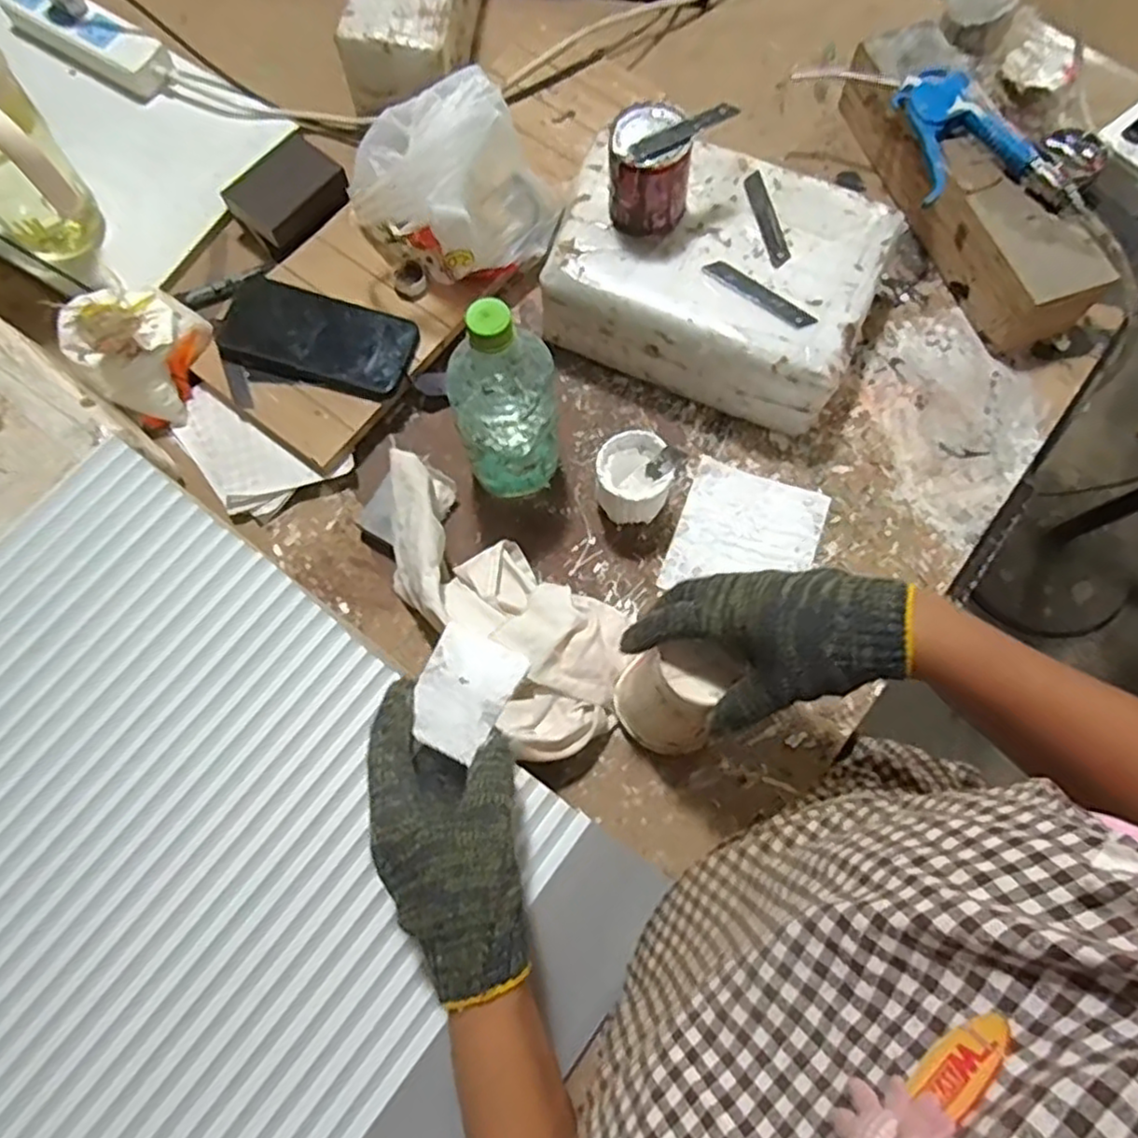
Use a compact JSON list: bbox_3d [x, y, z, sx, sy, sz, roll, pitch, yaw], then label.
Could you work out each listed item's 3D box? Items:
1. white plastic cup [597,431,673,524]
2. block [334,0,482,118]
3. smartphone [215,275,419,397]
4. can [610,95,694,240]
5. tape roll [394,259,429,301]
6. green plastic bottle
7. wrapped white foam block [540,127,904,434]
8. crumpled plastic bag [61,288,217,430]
[{"bbox_3d":[0.053,-0.073,0.602,0.058,0.067,0.067,7,76,1],"label":"white plastic cup"},{"bbox_3d":[-0.163,-0.582,0.727,0.116,0.079,0.245,5,76,0],"label":"block"},{"bbox_3d":[-0.228,-0.213,0.643,0.166,0.013,0.083,17,72,-1],"label":"smartphone"},{"bbox_3d":[0.065,-0.320,0.567,0.067,0.068,0.074,2,76,0],"label":"can"},{"bbox_3d":[-0.149,-0.271,0.659,0.030,0.012,0.033,-32,78,-8],"label":"tape roll"},{"bbox_3d":[-0.049,-0.122,0.549,0.082,0.196,0.073,-3,76,-2],"label":"green plastic bottle"},{"bbox_3d":[0.124,-0.267,0.633,0.278,0.094,0.199,25,77,5],"label":"wrapped white foam block"},{"bbox_3d":[-0.388,-0.193,0.619,0.095,0.091,0.126,22,76,5],"label":"crumpled plastic bag"}]

